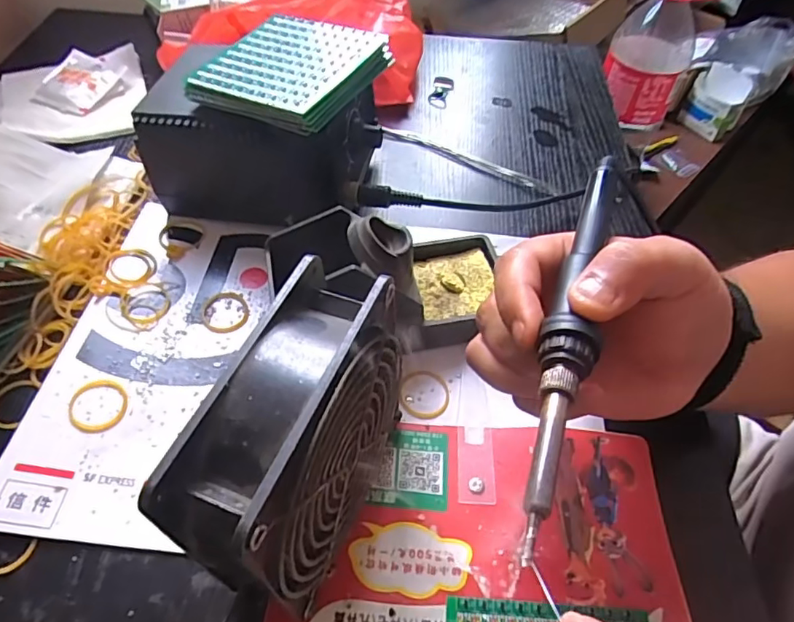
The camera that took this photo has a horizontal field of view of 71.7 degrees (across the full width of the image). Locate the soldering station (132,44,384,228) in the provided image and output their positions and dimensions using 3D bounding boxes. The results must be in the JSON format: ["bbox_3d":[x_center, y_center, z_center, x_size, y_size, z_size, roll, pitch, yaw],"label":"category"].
[{"bbox_3d":[-0.096,-0.118,0.396,0.145,0.091,0.091,17,53,10],"label":"soldering station"}]

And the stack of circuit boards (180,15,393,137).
[{"bbox_3d":[-0.068,-0.156,0.357,0.094,0.019,0.099,19,57,15],"label":"stack of circuit boards"}]

